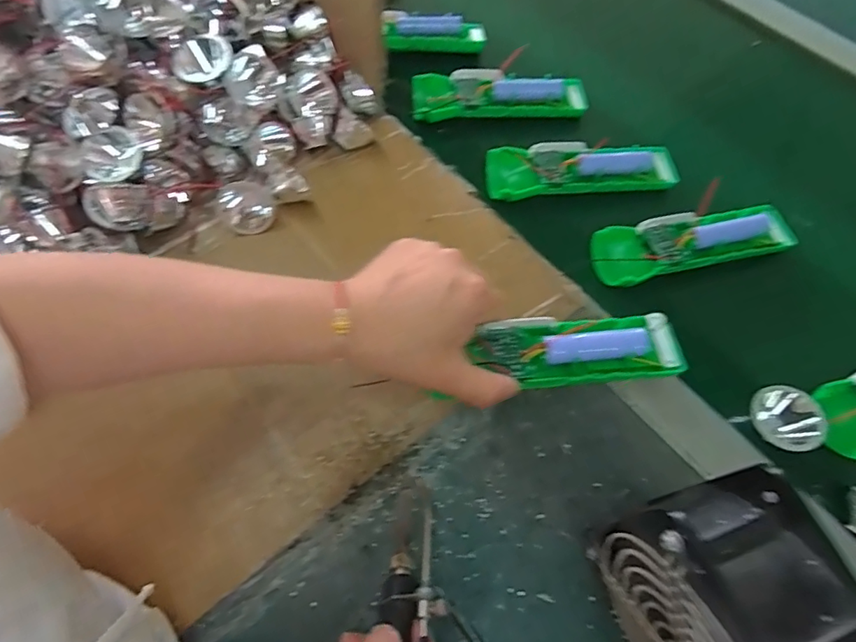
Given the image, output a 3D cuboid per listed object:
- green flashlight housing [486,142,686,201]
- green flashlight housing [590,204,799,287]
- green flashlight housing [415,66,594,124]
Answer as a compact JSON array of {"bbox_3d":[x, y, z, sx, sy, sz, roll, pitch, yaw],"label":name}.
[{"bbox_3d":[0.136,-0.138,0.466,0.166,0.022,0.050,-5,65,-1],"label":"green flashlight housing"},{"bbox_3d":[0.211,-0.065,0.426,0.167,0.020,0.050,-12,65,-4],"label":"green flashlight housing"},{"bbox_3d":[0.070,-0.222,0.511,0.168,0.023,0.049,-2,65,0],"label":"green flashlight housing"}]

